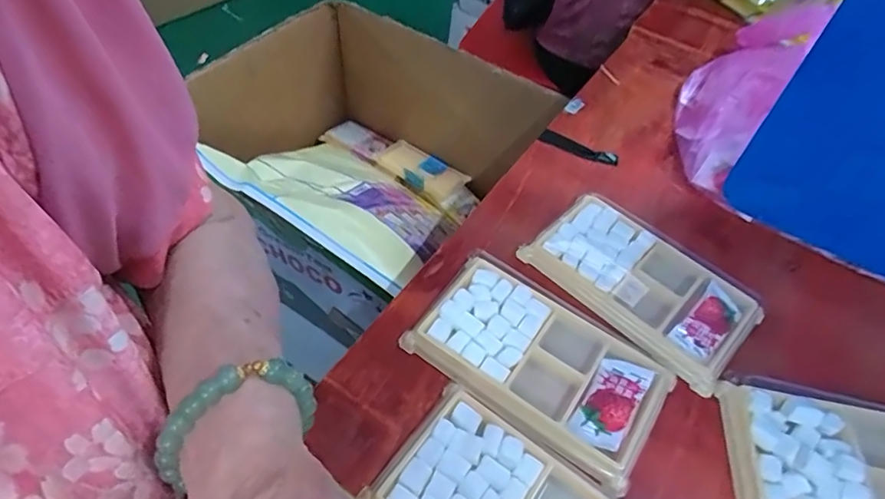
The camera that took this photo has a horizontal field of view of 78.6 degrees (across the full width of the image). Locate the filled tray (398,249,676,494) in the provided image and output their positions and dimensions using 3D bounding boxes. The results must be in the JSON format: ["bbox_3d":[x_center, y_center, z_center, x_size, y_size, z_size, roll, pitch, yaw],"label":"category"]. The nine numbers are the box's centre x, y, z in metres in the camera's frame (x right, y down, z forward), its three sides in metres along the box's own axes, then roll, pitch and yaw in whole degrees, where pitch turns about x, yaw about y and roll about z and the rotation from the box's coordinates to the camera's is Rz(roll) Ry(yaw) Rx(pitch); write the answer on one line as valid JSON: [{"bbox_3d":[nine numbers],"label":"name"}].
[{"bbox_3d":[0.053,0.060,0.304,0.136,0.013,0.078,30,54,19],"label":"filled tray"}]

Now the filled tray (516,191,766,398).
[{"bbox_3d":[0.127,0.019,0.348,0.138,0.016,0.079,37,57,24],"label":"filled tray"}]

